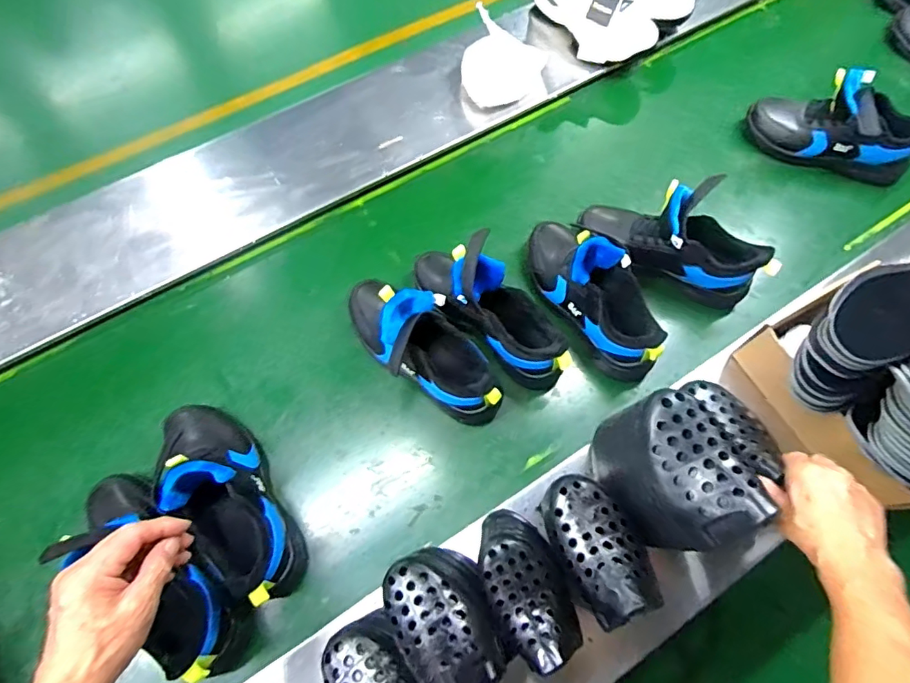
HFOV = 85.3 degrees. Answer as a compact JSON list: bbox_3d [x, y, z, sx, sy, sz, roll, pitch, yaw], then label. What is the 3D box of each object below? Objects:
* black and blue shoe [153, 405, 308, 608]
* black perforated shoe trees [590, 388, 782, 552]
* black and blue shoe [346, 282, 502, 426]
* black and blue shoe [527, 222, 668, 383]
[{"bbox_3d":[-0.298,0.181,0.618,0.092,0.158,0.299,-32,69,-14],"label":"black and blue shoe"},{"bbox_3d":[0.239,0.153,0.564,0.085,0.197,0.160,-10,66,-5],"label":"black perforated shoe trees"},{"bbox_3d":[-0.057,0.003,0.712,0.282,0.165,0.118,39,71,16],"label":"black and blue shoe"},{"bbox_3d":[0.206,-0.090,0.742,0.104,0.137,0.290,-32,70,-14],"label":"black and blue shoe"}]

